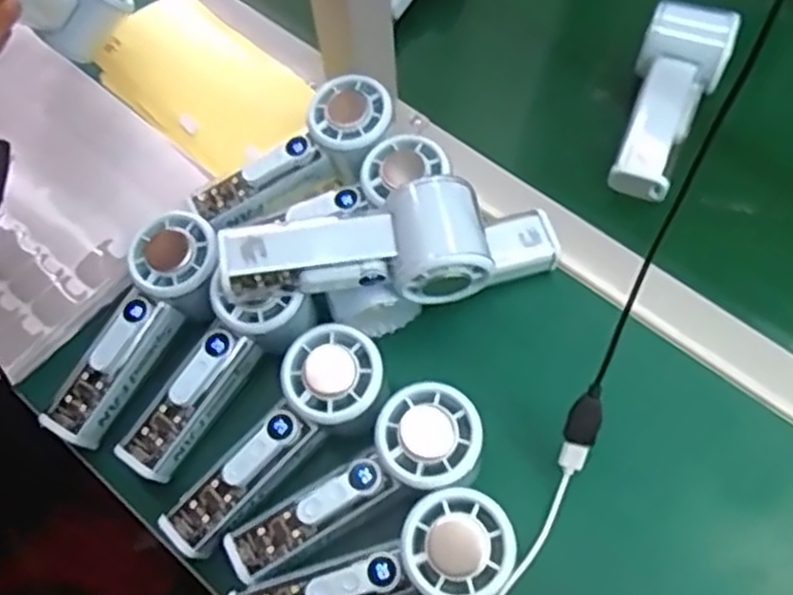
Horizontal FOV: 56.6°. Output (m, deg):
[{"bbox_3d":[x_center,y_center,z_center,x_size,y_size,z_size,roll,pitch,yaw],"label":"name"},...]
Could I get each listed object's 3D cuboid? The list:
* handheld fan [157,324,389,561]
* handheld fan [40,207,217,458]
[{"bbox_3d":[-0.065,0.085,0.424,0.057,0.039,0.150,41,88,20],"label":"handheld fan"},{"bbox_3d":[-0.156,0.020,0.451,0.055,0.037,0.149,28,84,15],"label":"handheld fan"}]

